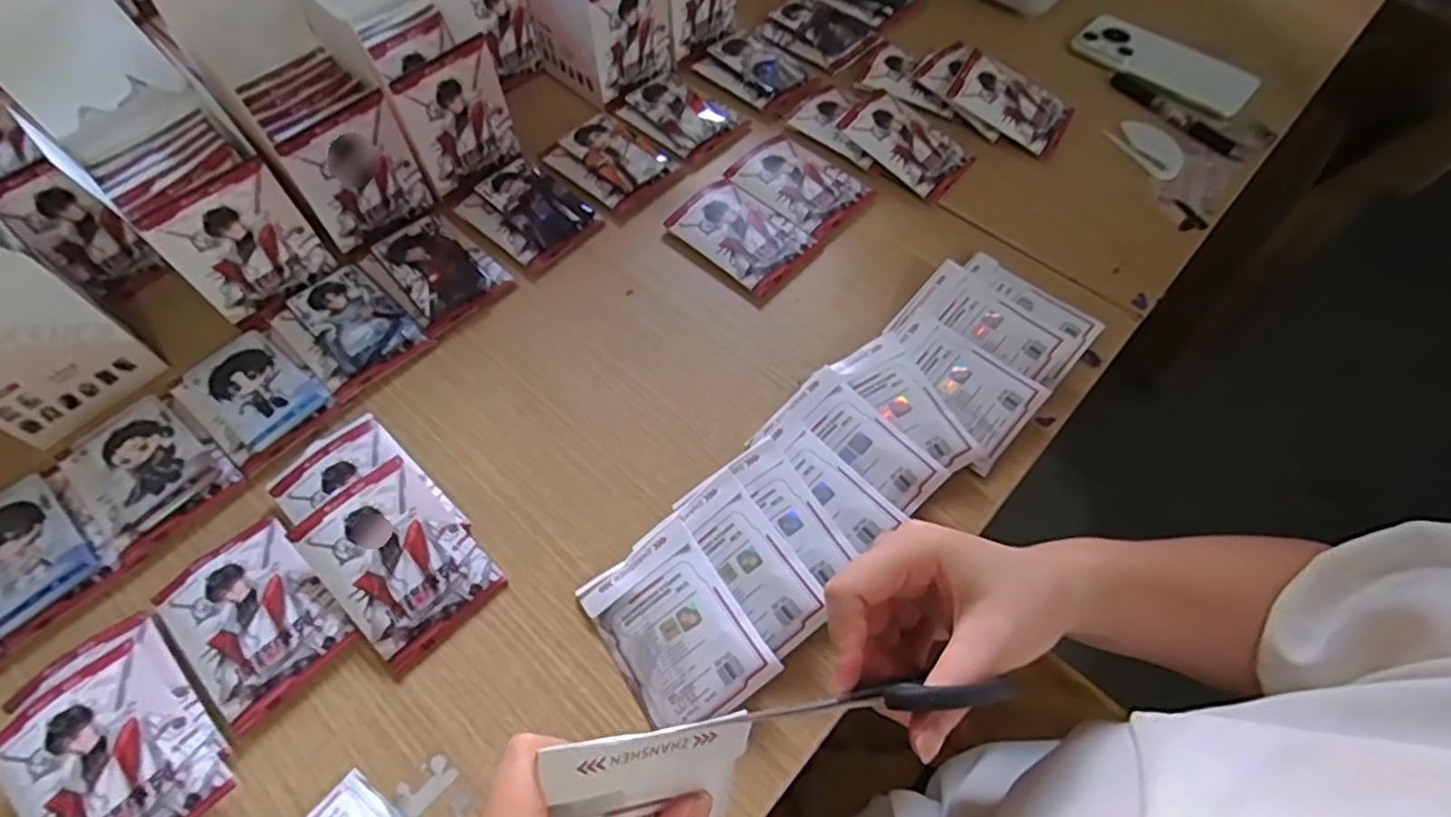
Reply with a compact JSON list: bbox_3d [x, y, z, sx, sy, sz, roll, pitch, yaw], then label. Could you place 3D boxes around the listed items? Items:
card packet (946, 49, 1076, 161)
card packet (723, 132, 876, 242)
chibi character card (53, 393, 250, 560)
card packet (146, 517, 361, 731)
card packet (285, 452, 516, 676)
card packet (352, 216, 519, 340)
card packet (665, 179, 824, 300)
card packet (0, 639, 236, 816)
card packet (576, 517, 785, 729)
[{"bbox_3d":[0.243,-0.260,0.583,0.100,0.014,0.063,35,72,0],"label":"card packet"},{"bbox_3d":[0.058,-0.184,0.553,0.108,0.005,0.073,41,68,20],"label":"card packet"},{"bbox_3d":[-0.356,0.034,0.419,0.090,0.010,0.073,40,67,19],"label":"chibi character card"},{"bbox_3d":[-0.261,0.115,0.382,0.096,0.008,0.071,40,67,19],"label":"card packet"},{"bbox_3d":[-0.186,0.085,0.390,0.072,0.006,0.102,-41,81,-23],"label":"card packet"},{"bbox_3d":[-0.214,-0.105,0.505,0.097,0.016,0.072,40,67,20],"label":"card packet"},{"bbox_3d":[0.013,-0.135,0.526,0.105,0.010,0.071,41,68,20],"label":"card packet"},{"bbox_3d":[-0.301,0.174,0.335,0.101,0.008,0.070,39,65,14],"label":"card packet"},{"bbox_3d":[-0.028,0.120,0.374,0.071,0.007,0.101,-38,65,-2],"label":"card packet"}]

